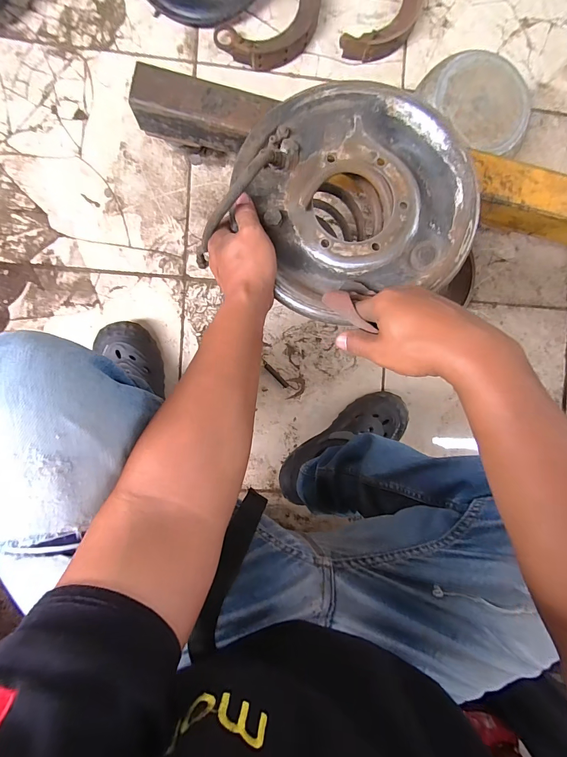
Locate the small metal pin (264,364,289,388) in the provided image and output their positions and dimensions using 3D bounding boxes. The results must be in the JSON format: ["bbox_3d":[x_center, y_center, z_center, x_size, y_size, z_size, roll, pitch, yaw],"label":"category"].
[{"bbox_3d":[-0.013,-0.005,0.688,0.010,0.005,0.064,-45,96,-1],"label":"small metal pin"}]

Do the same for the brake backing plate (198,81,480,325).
[{"bbox_3d":[0.075,-0.192,0.382,0.258,0.051,0.256,0,94,-5],"label":"brake backing plate"}]

